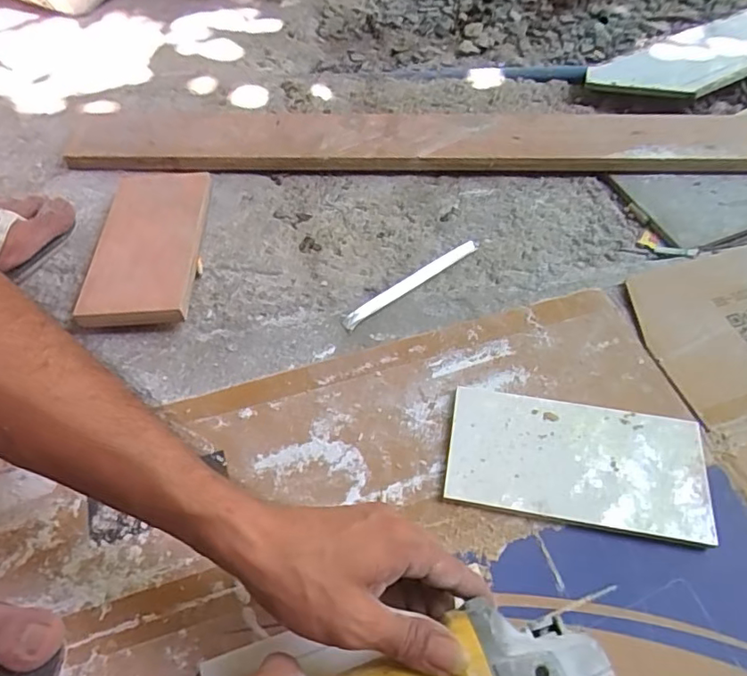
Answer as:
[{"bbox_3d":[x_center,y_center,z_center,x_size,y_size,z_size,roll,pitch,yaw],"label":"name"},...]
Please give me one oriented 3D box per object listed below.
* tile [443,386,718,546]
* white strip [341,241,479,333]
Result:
[{"bbox_3d":[0.162,0.099,0.449,0.197,0.014,0.101,10,55,8],"label":"tile"},{"bbox_3d":[0.042,-0.060,0.589,0.180,0.004,0.018,-33,60,-21],"label":"white strip"}]

